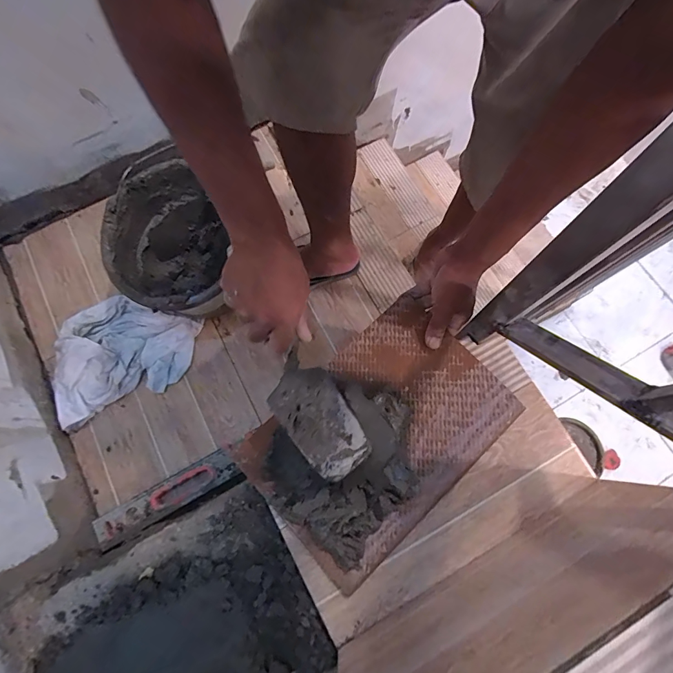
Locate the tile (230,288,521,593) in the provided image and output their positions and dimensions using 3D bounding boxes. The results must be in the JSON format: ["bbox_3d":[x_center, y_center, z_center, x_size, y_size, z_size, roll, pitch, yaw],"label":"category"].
[{"bbox_3d":[0.058,0.123,0.513,0.336,0.049,0.233,-42,78,-10],"label":"tile"}]

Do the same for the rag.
[{"bbox_3d":[-0.444,0.052,0.788,0.260,0.071,0.281,15,76,5],"label":"rag"}]

